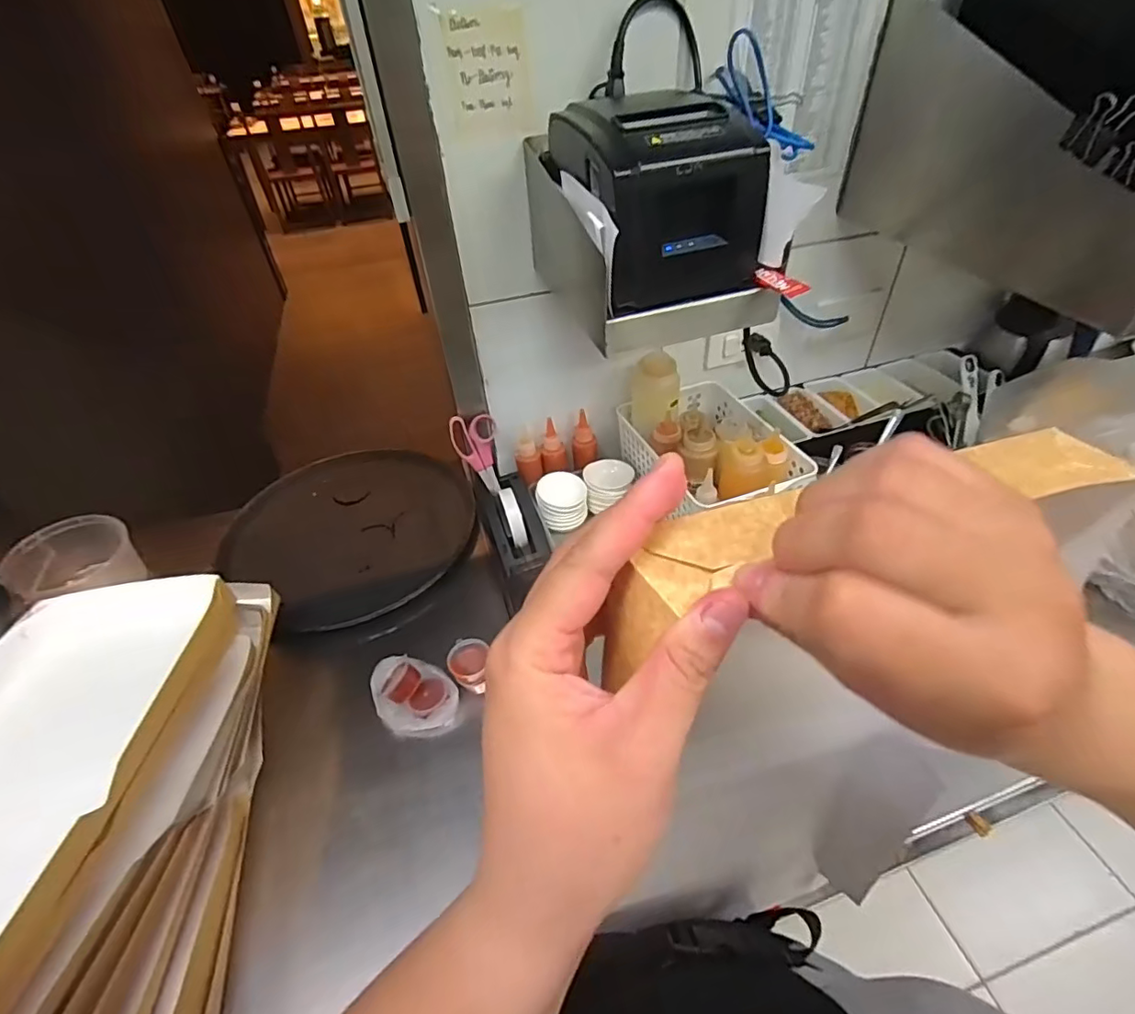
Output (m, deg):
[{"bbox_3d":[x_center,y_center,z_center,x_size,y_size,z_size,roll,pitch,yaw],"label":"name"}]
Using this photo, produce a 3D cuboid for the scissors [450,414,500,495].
[{"bbox_3d":[-0.124,-0.077,0.788,0.062,0.135,0.020,-24,14,-19],"label":"scissors"}]

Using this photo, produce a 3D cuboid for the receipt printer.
[{"bbox_3d":[0.080,-0.291,0.511,0.153,0.141,0.172,-16,44,-12],"label":"receipt printer"}]

